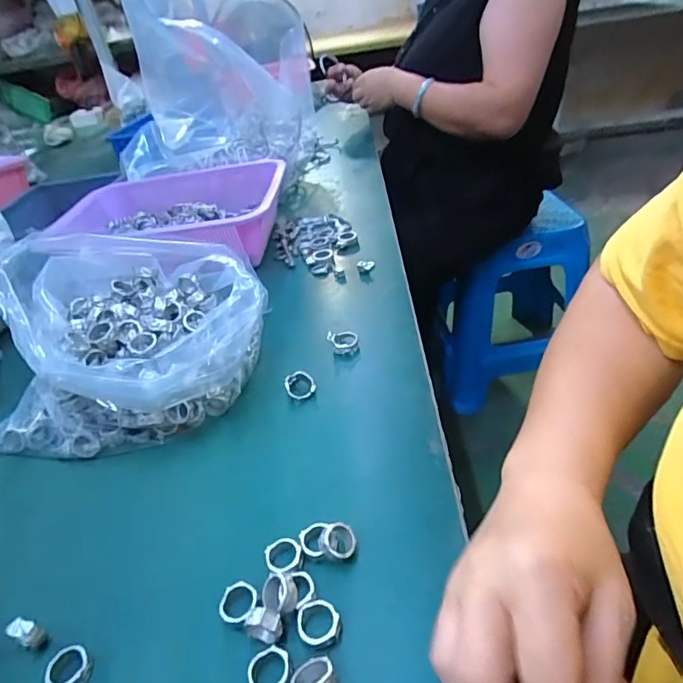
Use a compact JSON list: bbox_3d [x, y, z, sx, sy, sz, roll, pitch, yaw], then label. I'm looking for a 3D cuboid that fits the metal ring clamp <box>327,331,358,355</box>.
[{"bbox_3d":[0.001,-0.002,0.465,0.028,0.017,0.028,-5,37,2],"label":"metal ring clamp"}]

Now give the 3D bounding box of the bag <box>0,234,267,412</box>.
[{"bbox_3d":[-0.167,-0.021,0.427,0.187,0.128,0.159,-21,39,-18],"label":"bag"}]

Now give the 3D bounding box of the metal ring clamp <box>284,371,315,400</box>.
[{"bbox_3d":[-0.036,0.037,0.423,0.025,0.016,0.024,-4,37,3],"label":"metal ring clamp"}]

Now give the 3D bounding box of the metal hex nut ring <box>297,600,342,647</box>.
[{"bbox_3d":[-0.012,0.149,0.261,0.023,0.005,0.024,-15,38,-10],"label":"metal hex nut ring"}]

